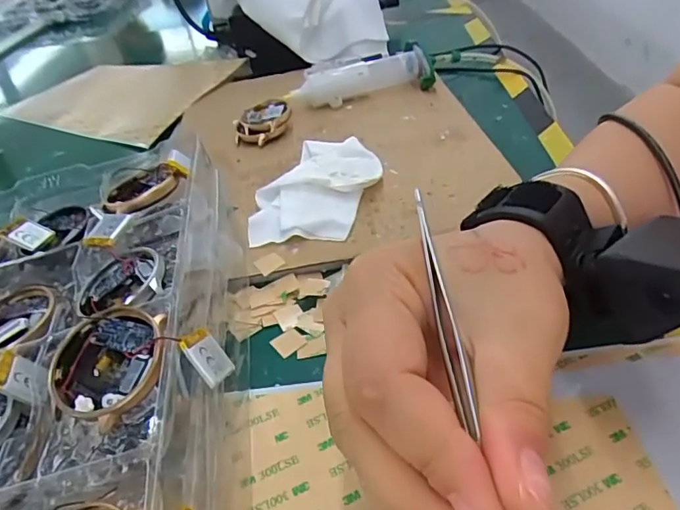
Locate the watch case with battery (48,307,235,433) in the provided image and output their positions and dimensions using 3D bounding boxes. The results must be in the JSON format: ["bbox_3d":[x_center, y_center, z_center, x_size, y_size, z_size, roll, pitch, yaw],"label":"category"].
[{"bbox_3d":[-0.080,0.041,0.204,0.061,0.021,0.044,-24,41,-18],"label":"watch case with battery"}]

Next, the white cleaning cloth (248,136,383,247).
[{"bbox_3d":[-0.014,-0.049,0.359,0.072,0.016,0.117,5,41,17],"label":"white cleaning cloth"}]

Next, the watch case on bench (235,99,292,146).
[{"bbox_3d":[-0.067,-0.116,0.448,0.049,0.020,0.056,-11,39,-2],"label":"watch case on bench"}]

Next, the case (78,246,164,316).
[{"bbox_3d":[-0.104,0.013,0.247,0.042,0.016,0.039,-17,39,-9],"label":"case"}]

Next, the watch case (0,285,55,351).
[{"bbox_3d":[-0.159,0.031,0.251,0.045,0.010,0.042,-1,39,10],"label":"watch case"}]

